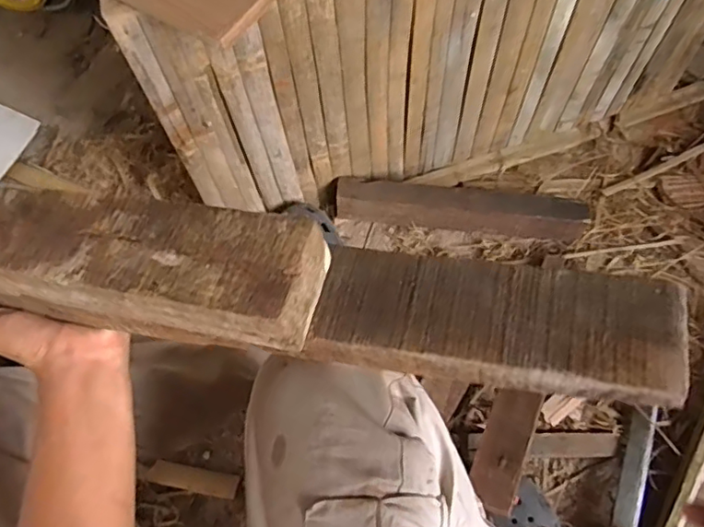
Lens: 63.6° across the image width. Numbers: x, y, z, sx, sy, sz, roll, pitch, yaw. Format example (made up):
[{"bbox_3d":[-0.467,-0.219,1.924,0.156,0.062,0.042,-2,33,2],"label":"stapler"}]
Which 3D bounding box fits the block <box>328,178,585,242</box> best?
[{"bbox_3d":[0.159,-0.078,0.842,0.363,0.067,0.046,7,63,5],"label":"block"}]

